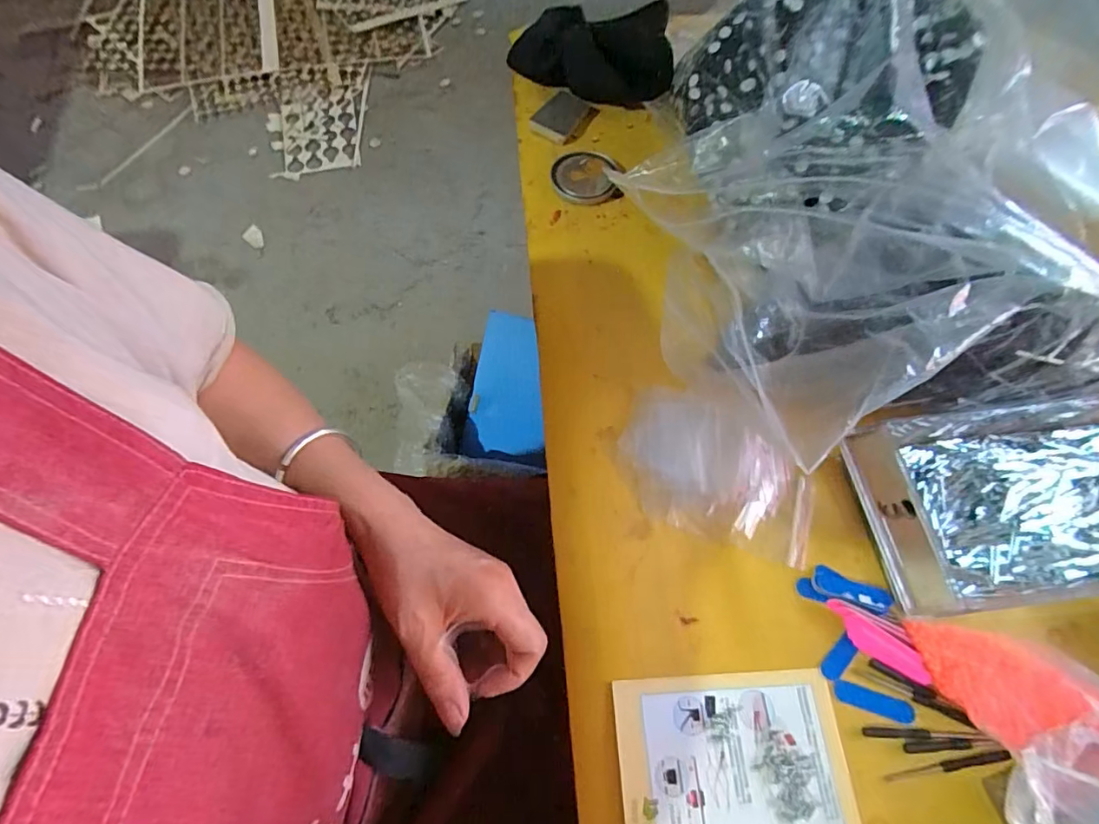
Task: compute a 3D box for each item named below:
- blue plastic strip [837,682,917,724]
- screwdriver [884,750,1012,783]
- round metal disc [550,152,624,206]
[{"bbox_3d":[0.207,0.184,0.326,0.048,0.004,0.013,16,67,9],"label":"blue plastic strip"},{"bbox_3d":[0.244,0.216,0.312,0.078,0.004,0.006,-10,66,-2],"label":"screwdriver"},{"bbox_3d":[0.037,-0.237,0.517,0.067,0.018,0.066,-1,66,2],"label":"round metal disc"}]

